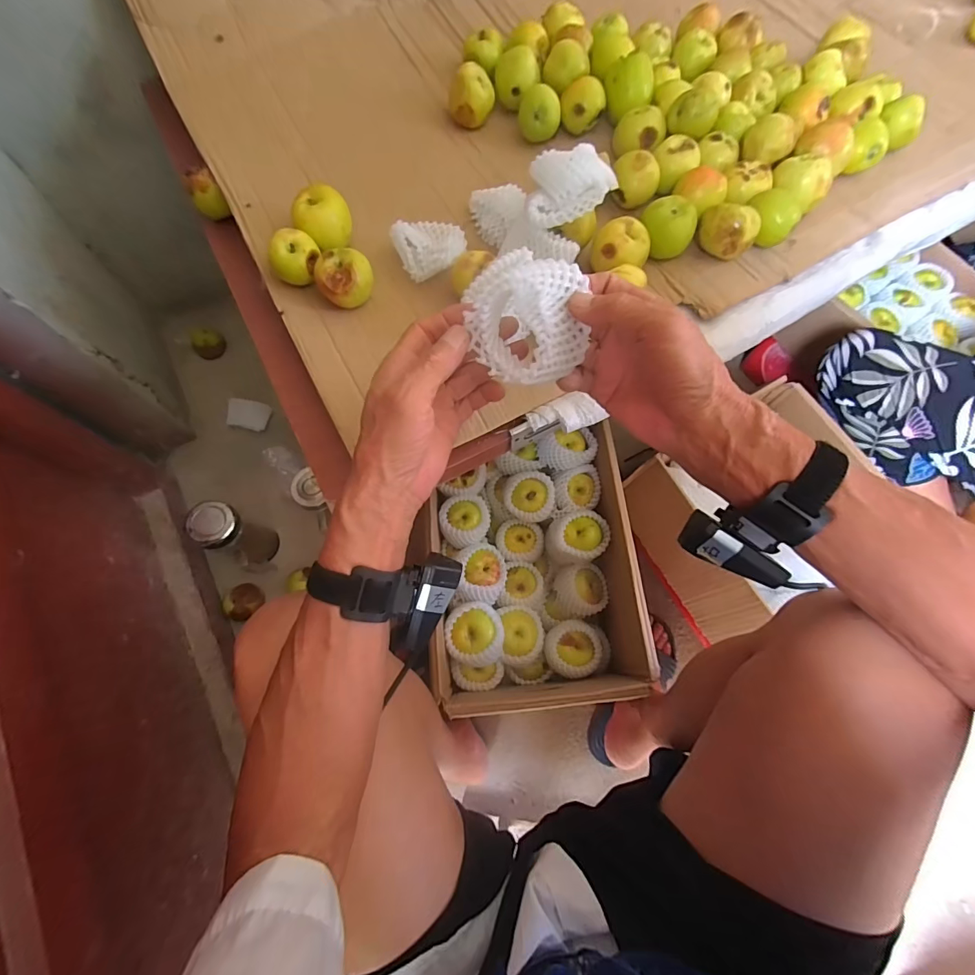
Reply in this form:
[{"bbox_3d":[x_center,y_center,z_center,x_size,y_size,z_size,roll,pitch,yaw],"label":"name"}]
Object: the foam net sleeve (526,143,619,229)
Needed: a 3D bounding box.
[{"bbox_3d":[0.086,-0.318,0.455,0.088,0.037,0.072,-7,71,-4],"label":"foam net sleeve"}]

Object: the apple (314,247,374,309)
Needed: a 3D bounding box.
[{"bbox_3d":[-0.153,-0.220,0.477,0.057,0.052,0.051,-18,73,-8],"label":"apple"}]

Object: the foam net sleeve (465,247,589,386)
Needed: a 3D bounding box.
[{"bbox_3d":[0.031,-0.112,0.295,0.076,0.060,0.065,-31,75,-12],"label":"foam net sleeve"}]

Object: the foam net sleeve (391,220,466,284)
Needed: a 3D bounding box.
[{"bbox_3d":[-0.068,-0.270,0.504,0.081,0.047,0.061,7,71,0],"label":"foam net sleeve"}]

